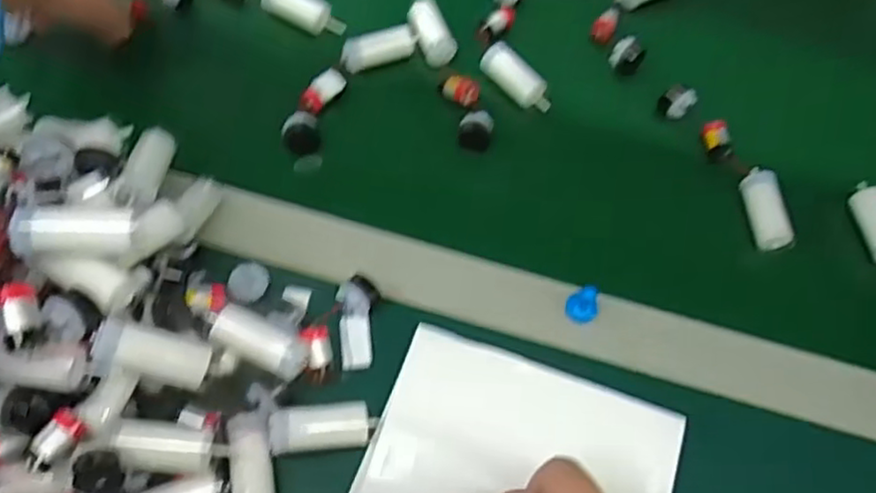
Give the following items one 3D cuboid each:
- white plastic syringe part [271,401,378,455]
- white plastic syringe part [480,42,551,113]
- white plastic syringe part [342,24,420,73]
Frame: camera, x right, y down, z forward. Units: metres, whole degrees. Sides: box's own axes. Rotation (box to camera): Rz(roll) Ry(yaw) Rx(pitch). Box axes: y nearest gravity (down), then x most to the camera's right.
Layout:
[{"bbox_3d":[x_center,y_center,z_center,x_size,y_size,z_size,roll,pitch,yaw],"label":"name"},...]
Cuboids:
[{"bbox_3d":[-0.056,0.092,0.356,0.056,0.016,0.021,0,59,-21],"label":"white plastic syringe part"},{"bbox_3d":[0.056,-0.119,0.494,0.060,0.017,0.022,44,66,5],"label":"white plastic syringe part"},{"bbox_3d":[-0.041,-0.143,0.505,0.057,0.018,0.021,-23,64,-16],"label":"white plastic syringe part"}]

